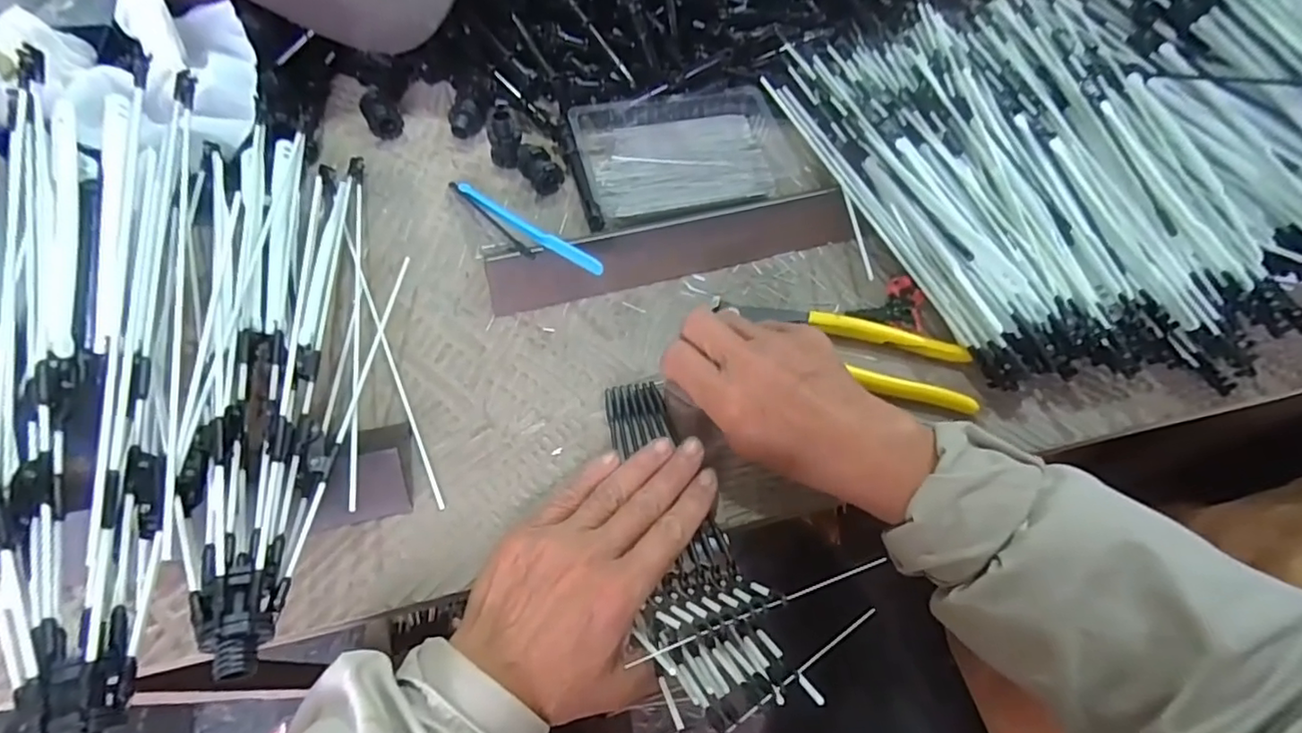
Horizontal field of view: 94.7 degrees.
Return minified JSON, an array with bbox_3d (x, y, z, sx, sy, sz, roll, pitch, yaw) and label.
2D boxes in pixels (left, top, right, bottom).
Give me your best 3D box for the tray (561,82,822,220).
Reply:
[{"bbox_3d":[0.034,-0.158,0.434,0.167,0.025,0.103,-8,63,-8],"label":"tray"}]

